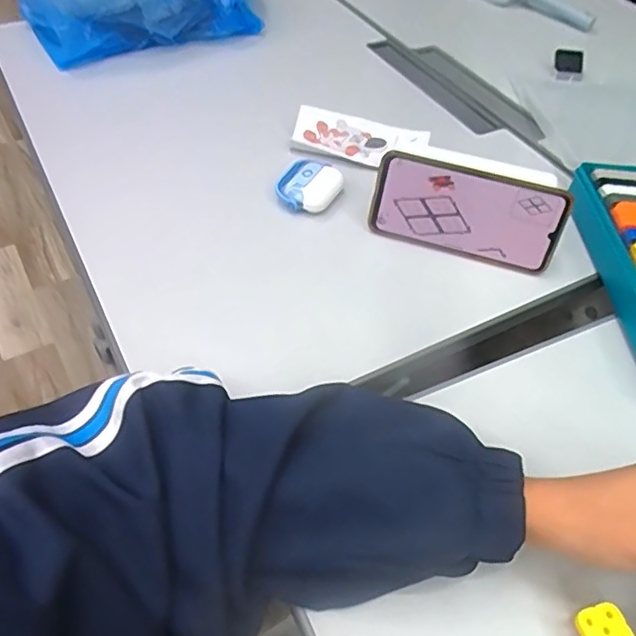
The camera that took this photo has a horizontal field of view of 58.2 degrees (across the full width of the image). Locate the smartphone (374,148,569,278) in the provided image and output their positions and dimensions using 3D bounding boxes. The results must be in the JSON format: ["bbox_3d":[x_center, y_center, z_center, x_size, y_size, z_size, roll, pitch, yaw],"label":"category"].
[{"bbox_3d":[0.129,-0.091,0.502,0.159,0.078,0.014,17,32,10],"label":"smartphone"}]

